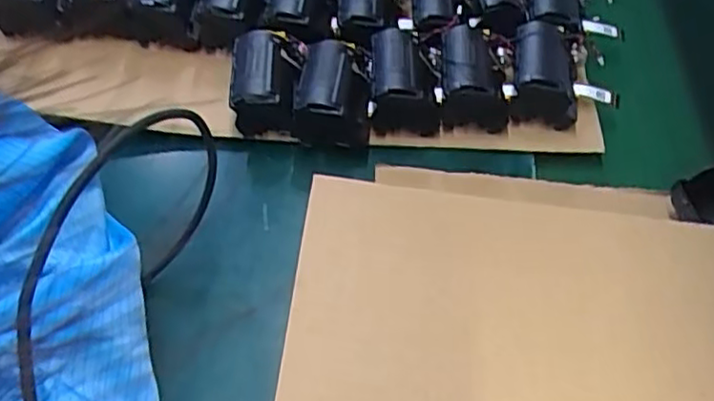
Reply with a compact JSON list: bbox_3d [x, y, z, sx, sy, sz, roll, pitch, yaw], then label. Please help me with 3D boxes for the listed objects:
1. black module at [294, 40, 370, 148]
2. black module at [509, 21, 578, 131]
[{"bbox_3d":[-0.017,-0.071,0.463,0.050,0.043,0.070,2,54,-2],"label":"black module"},{"bbox_3d":[0.132,-0.086,0.482,0.047,0.042,0.071,3,54,-2],"label":"black module"}]

